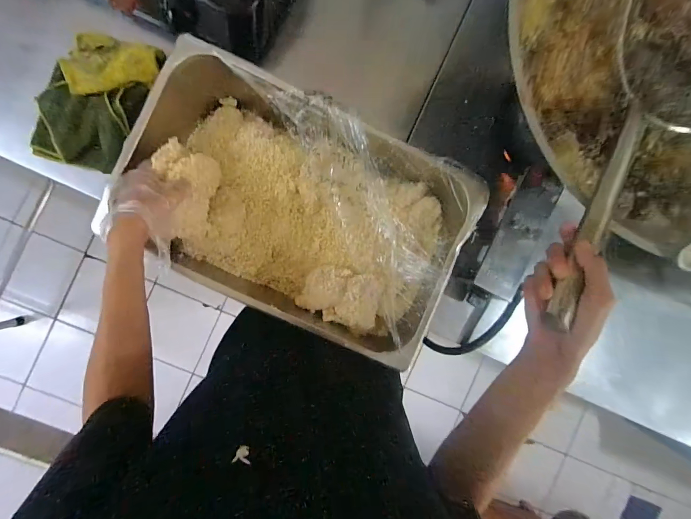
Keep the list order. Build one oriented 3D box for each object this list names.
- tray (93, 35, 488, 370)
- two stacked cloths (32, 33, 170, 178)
[{"bbox_3d":[-0.078,-0.076,0.564,0.510,0.122,0.325,24,89,-6],"label":"tray"},{"bbox_3d":[-0.457,-0.285,0.601,0.151,0.059,0.260,30,88,-6],"label":"two stacked cloths"}]

